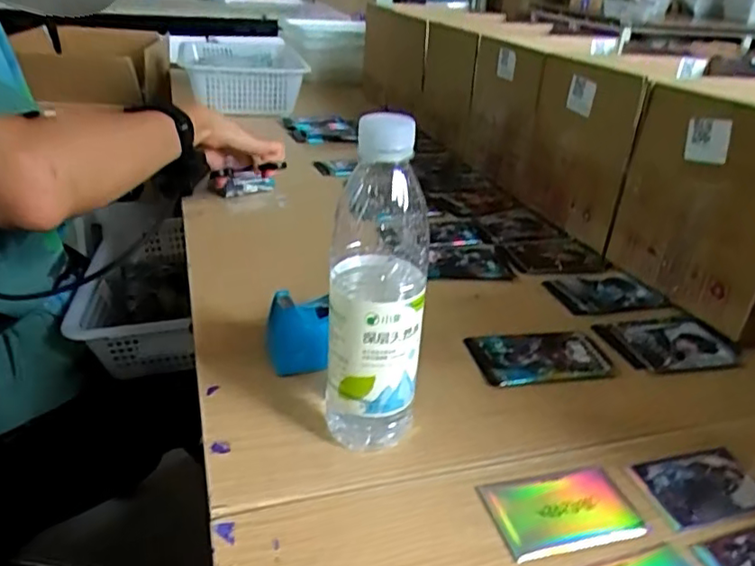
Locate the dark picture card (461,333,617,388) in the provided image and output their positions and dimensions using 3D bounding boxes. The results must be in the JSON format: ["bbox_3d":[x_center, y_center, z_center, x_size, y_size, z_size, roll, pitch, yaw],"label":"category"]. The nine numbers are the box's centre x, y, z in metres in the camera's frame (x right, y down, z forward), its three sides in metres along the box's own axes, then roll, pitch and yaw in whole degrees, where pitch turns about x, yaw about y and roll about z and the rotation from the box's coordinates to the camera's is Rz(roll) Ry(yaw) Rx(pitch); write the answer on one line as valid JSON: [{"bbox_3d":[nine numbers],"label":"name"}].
[{"bbox_3d":[0.147,0.065,0.552,0.121,0.007,0.069,-2,29,-14],"label":"dark picture card"}]

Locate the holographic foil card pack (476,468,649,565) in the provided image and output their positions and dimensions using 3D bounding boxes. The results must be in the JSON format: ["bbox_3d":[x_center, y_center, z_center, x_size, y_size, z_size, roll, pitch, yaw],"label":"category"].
[{"bbox_3d":[0.120,0.147,0.398,0.095,0.004,0.057,-3,29,-15],"label":"holographic foil card pack"}]

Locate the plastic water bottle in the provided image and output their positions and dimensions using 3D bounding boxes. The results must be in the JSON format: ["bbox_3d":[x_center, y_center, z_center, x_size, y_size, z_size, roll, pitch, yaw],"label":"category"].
[{"bbox_3d":[0.000,0.009,0.399,0.061,0.224,0.060,4,28,-2],"label":"plastic water bottle"}]

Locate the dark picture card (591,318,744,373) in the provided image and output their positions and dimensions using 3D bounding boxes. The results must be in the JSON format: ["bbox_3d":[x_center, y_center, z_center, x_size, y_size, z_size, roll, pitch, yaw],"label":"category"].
[{"bbox_3d":[0.282,0.058,0.588,0.127,0.004,0.081,-2,29,-14],"label":"dark picture card"}]

